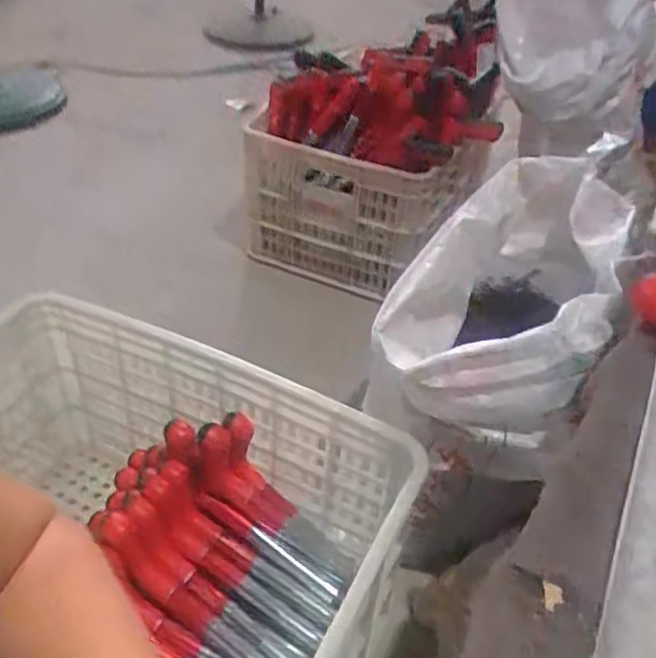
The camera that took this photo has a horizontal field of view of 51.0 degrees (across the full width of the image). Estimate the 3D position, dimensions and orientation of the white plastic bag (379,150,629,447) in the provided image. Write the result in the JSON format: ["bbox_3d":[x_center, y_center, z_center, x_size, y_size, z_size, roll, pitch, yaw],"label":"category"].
[{"bbox_3d":[0.242,-0.031,0.931,0.253,0.264,0.406,23,44,20],"label":"white plastic bag"}]

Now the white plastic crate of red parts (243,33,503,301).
[{"bbox_3d":[0.108,-0.339,1.508,0.435,0.448,0.413,26,46,23],"label":"white plastic crate of red parts"}]

